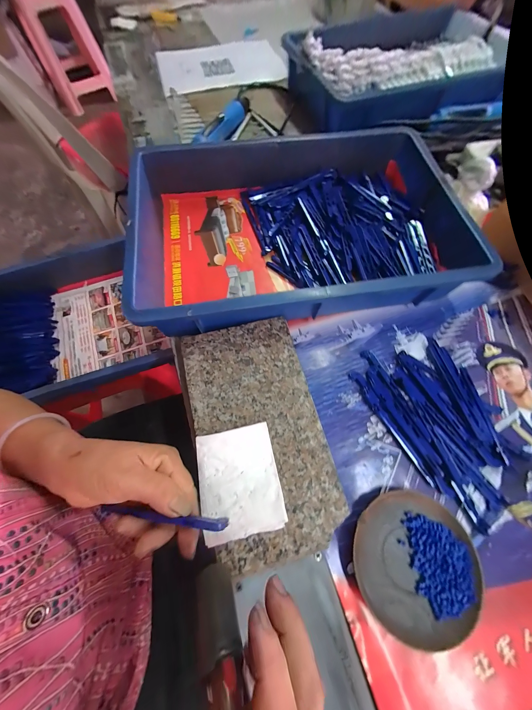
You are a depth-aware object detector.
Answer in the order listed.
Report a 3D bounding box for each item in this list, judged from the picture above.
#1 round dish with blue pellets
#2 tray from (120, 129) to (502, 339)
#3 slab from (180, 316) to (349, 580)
[{"bbox_3d":[0.141,0.197,0.226,0.110,0.015,0.112,1,69,-1],"label":"round dish with blue pellets"},{"bbox_3d":[0.056,-0.182,0.337,0.451,0.078,0.281,-9,69,-5],"label":"tray"},{"bbox_3d":[-0.009,0.079,0.264,0.129,0.024,0.240,-14,70,-7],"label":"slab"}]

